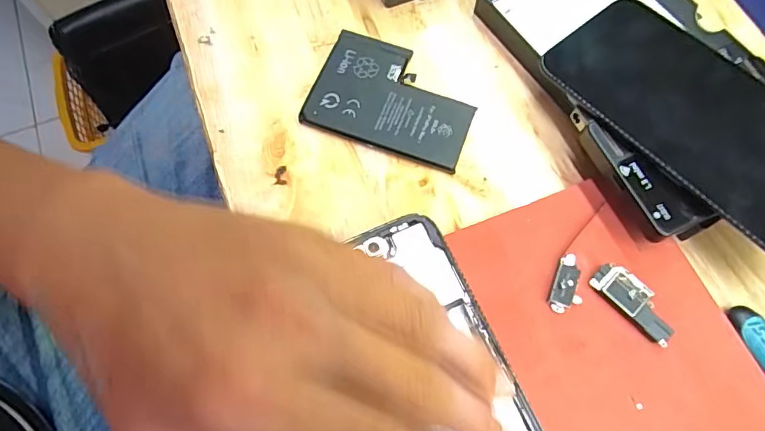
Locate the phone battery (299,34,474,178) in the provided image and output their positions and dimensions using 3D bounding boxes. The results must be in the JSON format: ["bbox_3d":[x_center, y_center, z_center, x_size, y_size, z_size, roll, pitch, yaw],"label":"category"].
[{"bbox_3d":[0.006,-0.065,0.267,0.089,0.008,0.062,20,70,9],"label":"phone battery"}]

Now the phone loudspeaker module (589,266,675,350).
[{"bbox_3d":[0.116,0.039,0.220,0.017,0.004,0.040,-41,73,-13],"label":"phone loudspeaker module"}]

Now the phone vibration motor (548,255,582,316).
[{"bbox_3d":[0.086,0.032,0.223,0.014,0.004,0.028,23,71,11],"label":"phone vibration motor"}]

